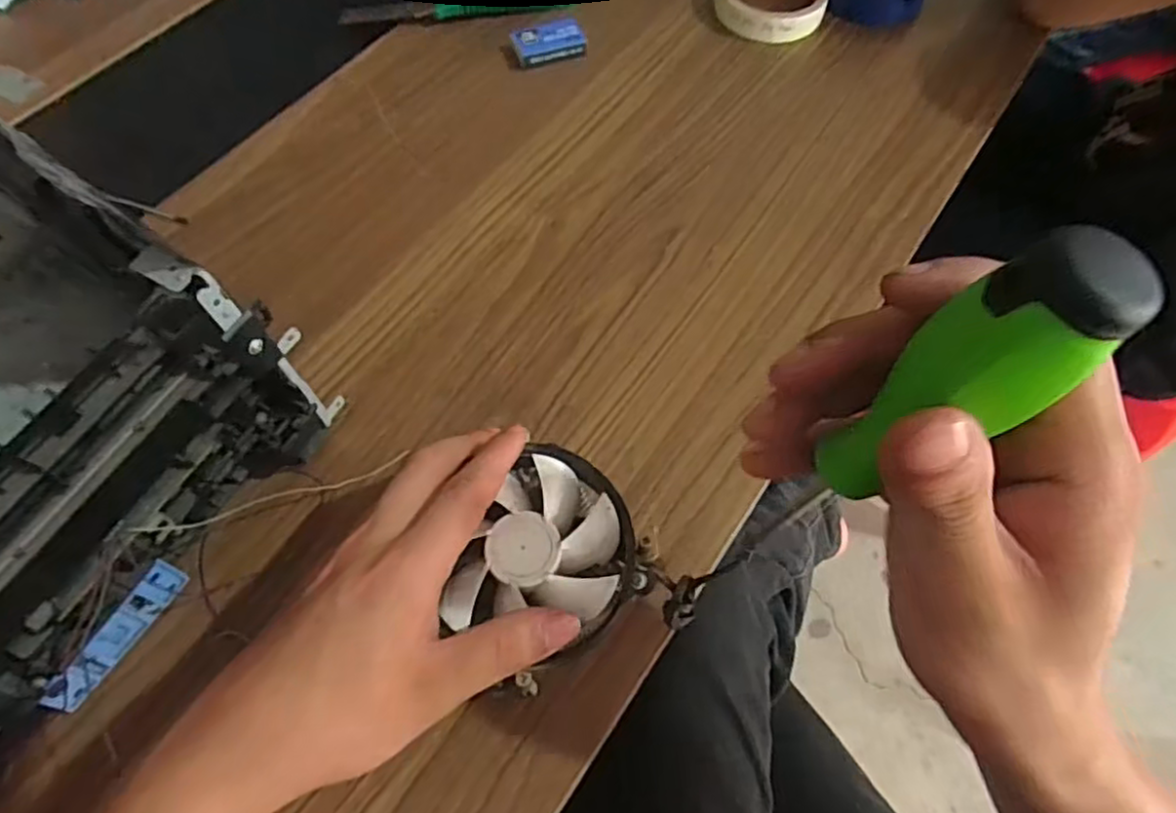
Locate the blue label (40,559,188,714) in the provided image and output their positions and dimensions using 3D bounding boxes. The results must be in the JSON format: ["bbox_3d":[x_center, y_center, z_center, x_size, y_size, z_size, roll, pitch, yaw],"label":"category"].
[{"bbox_3d":[-0.217,0.105,0.315,0.006,0.022,0.070,15,56,25],"label":"blue label"}]

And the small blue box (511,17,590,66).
[{"bbox_3d":[-0.030,-0.281,0.525,0.055,0.016,0.029,-16,66,-8],"label":"small blue box"}]

